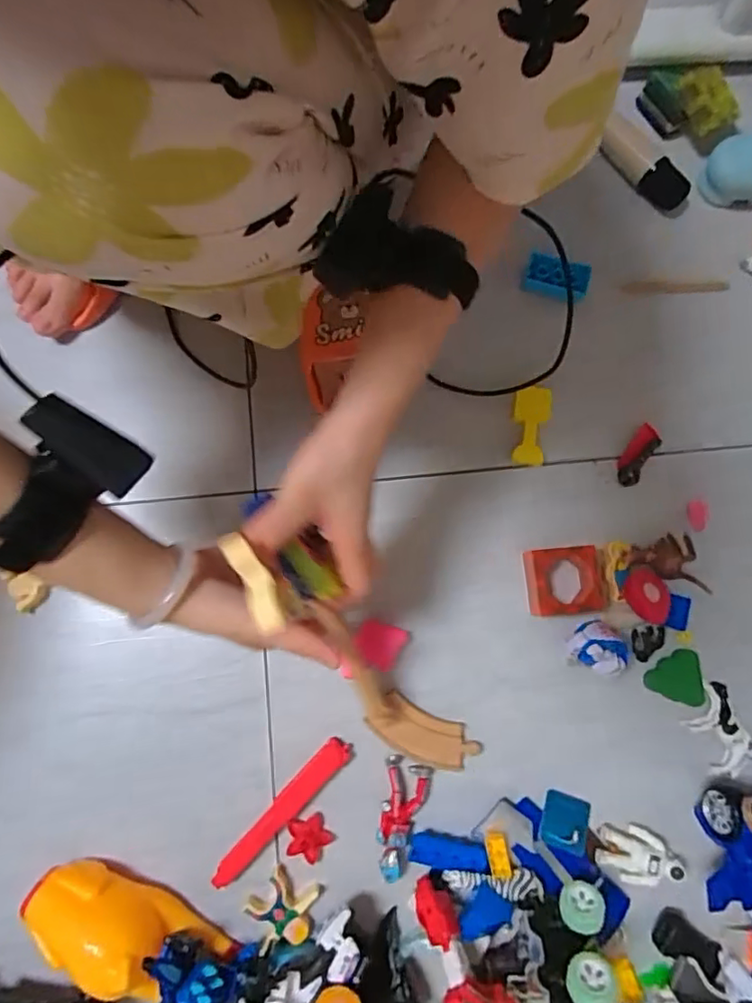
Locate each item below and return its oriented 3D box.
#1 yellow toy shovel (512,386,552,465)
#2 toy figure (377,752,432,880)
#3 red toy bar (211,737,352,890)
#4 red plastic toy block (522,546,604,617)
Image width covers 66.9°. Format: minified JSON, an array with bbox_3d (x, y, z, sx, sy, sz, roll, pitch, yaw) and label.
[{"bbox_3d":[0.153,-0.073,0.562,0.033,0.019,0.075,5,79,0],"label":"yellow toy shovel"},{"bbox_3d":[0.016,0.272,0.491,0.039,0.016,0.093,20,79,3],"label":"toy figure"},{"bbox_3d":[-0.079,0.267,0.490,0.023,0.011,0.149,43,81,7],"label":"red toy bar"},{"bbox_3d":[0.169,0.073,0.523,0.067,0.034,0.059,-6,79,-3],"label":"red plastic toy block"}]

